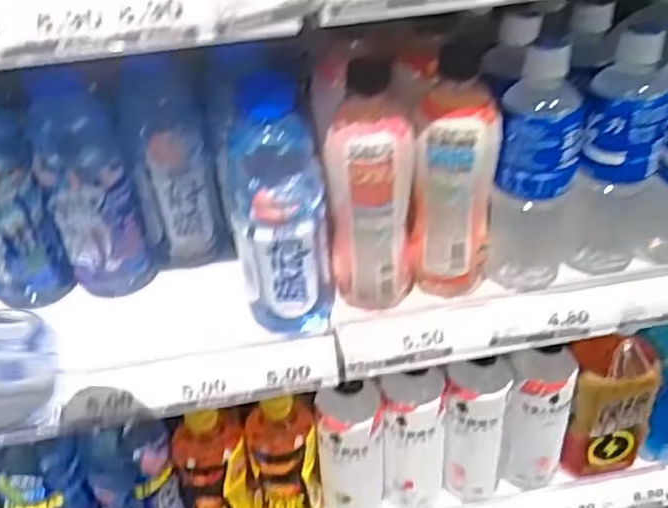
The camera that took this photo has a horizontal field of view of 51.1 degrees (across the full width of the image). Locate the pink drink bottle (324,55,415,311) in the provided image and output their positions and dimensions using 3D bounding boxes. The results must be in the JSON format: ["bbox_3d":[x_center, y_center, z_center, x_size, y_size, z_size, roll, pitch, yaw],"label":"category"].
[{"bbox_3d":[0.029,-0.045,0.537,0.063,0.204,0.054,0,37,5],"label":"pink drink bottle"}]

